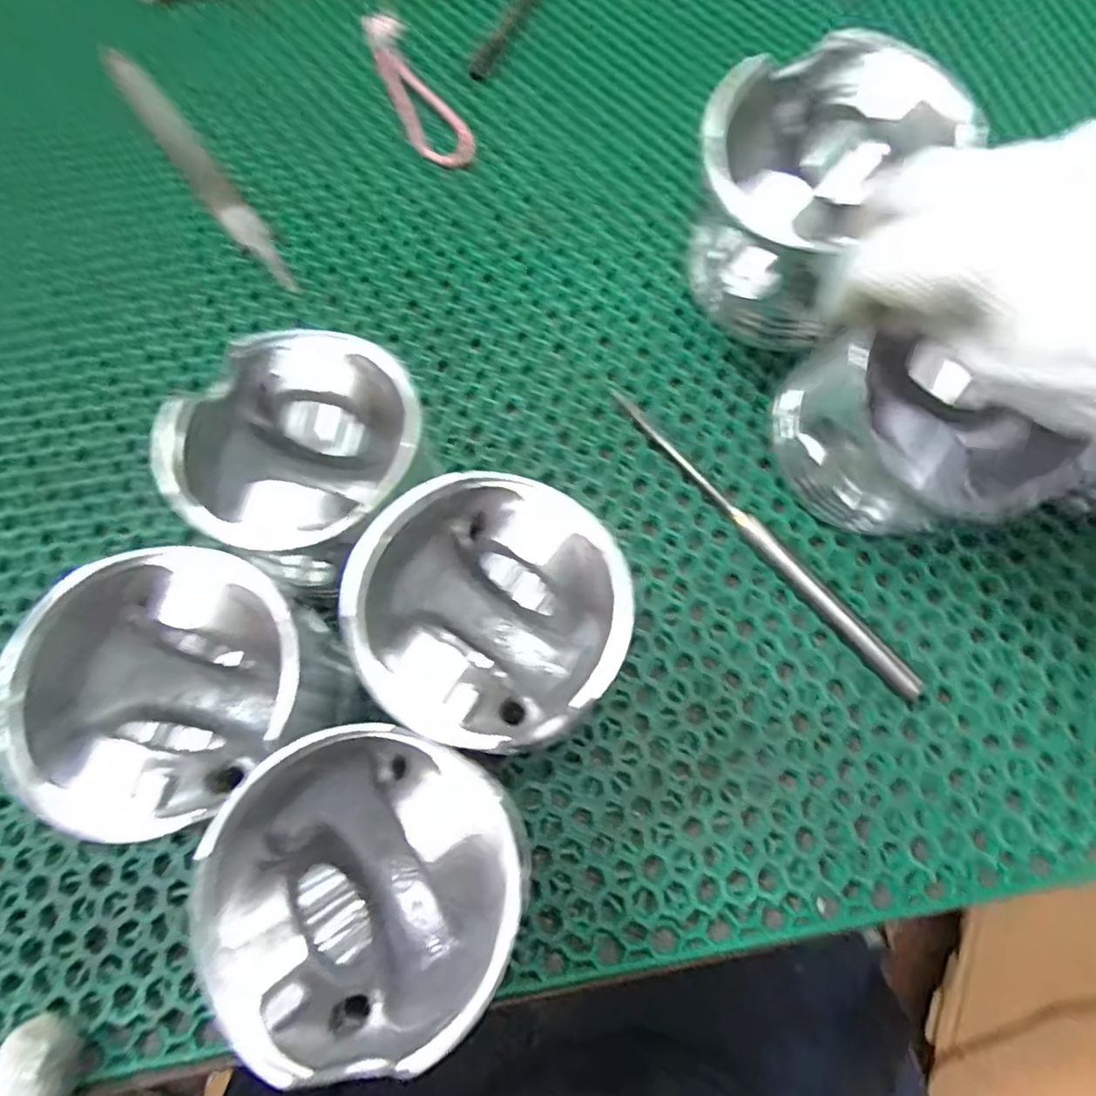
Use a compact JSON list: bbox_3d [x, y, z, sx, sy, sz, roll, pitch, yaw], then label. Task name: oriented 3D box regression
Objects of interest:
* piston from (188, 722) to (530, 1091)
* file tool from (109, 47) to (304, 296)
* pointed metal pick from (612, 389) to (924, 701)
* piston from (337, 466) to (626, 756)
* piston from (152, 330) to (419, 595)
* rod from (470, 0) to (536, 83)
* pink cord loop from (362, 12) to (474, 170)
[{"bbox_3d":[-0.052,0.107,0.212,0.086,0.078,0.084,0,70,1],"label":"piston"},{"bbox_3d":[-0.203,-0.221,0.375,0.018,0.006,0.225,-35,73,-11],"label":"file tool"},{"bbox_3d":[0.089,-0.006,0.285,0.009,0.011,0.178,-37,73,-12],"label":"pointed metal pick"},{"bbox_3d":[-0.019,0.029,0.240,0.086,0.077,0.086,0,70,1],"label":"piston"},{"bbox_3d":[-0.088,-0.028,0.262,0.087,0.080,0.086,0,68,1],"label":"piston"},{"bbox_3d":[-0.016,-0.351,0.420,0.015,0.004,0.145,21,71,9],"label":"rod"},{"bbox_3d":[-0.083,-0.279,0.395,0.031,0.005,0.141,-25,71,-8],"label":"pink cord loop"}]

